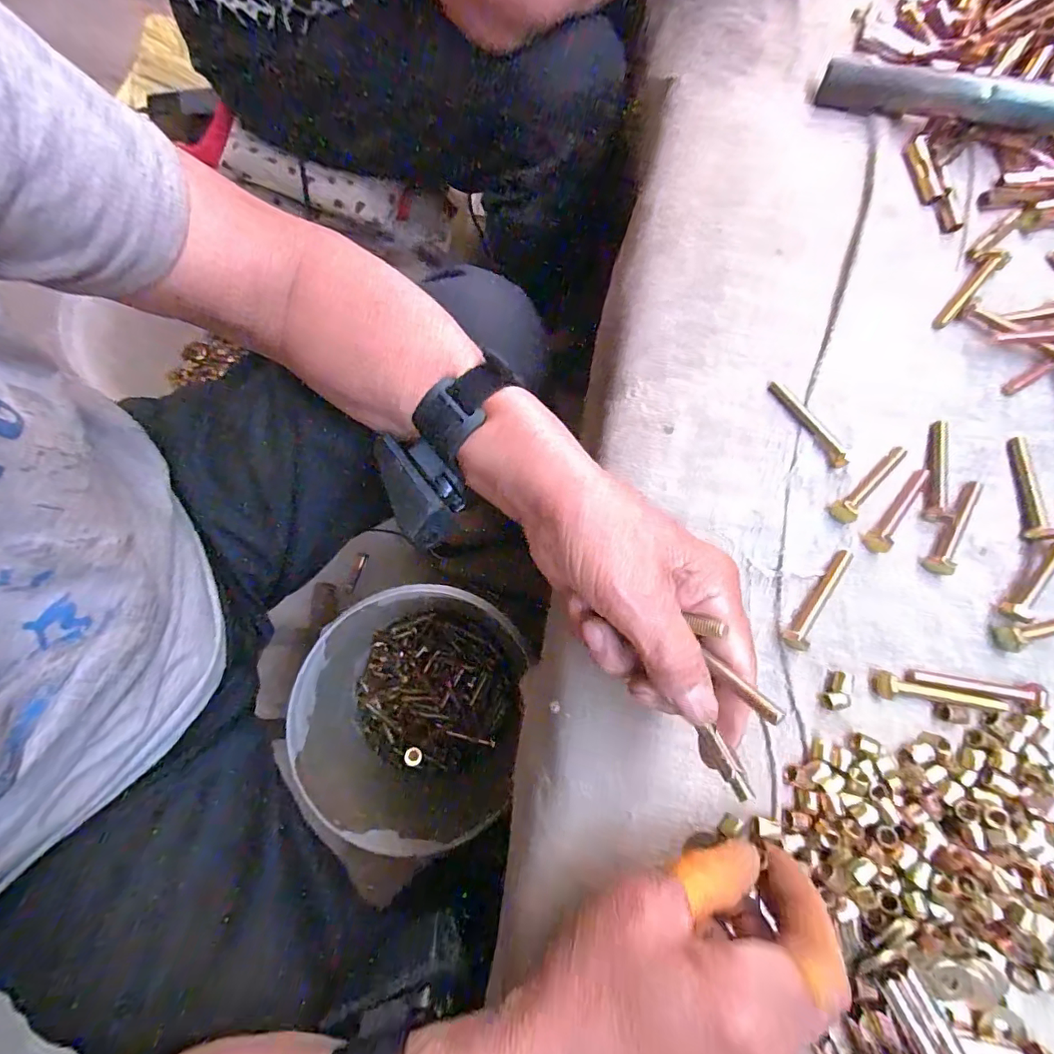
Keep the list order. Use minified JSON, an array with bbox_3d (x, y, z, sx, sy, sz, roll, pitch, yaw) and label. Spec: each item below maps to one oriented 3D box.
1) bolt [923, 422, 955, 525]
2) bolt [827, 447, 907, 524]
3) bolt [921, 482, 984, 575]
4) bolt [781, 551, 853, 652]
[{"bbox_3d":[0.253,-0.034,0.303,0.016,0.009,0.067,17,77,3],"label":"bolt"},{"bbox_3d":[0.207,-0.027,0.296,0.066,0.010,0.013,-41,81,-10],"label":"bolt"},{"bbox_3d":[0.254,-0.002,0.292,0.013,0.012,0.065,33,78,6],"label":"bolt"},{"bbox_3d":[0.166,0.040,0.281,0.012,0.009,0.065,36,79,7],"label":"bolt"}]

